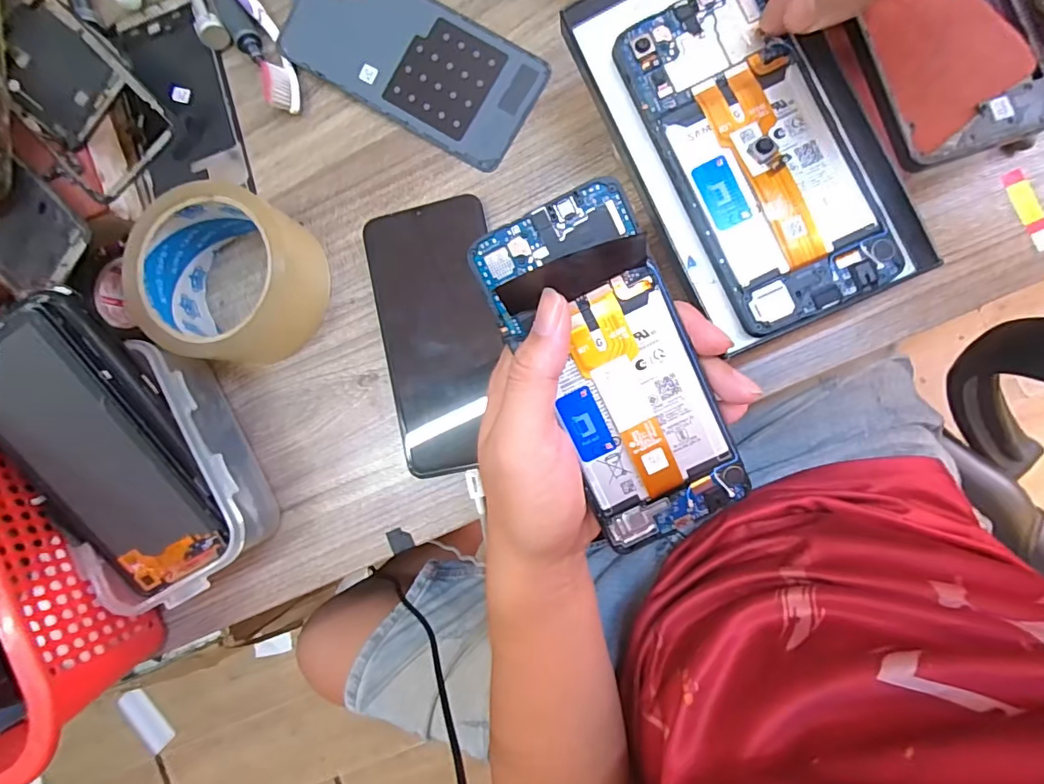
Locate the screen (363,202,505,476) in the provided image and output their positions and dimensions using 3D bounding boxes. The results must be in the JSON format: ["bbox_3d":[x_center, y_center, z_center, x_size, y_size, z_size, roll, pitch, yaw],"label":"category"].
[{"bbox_3d":[-0.048,-0.033,0.295,0.069,0.011,0.159,-10,92,1],"label":"screen"}]

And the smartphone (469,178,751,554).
[{"bbox_3d":[0.043,-0.006,0.219,0.070,0.019,0.164,-25,101,6],"label":"smartphone"}]

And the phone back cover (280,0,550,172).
[{"bbox_3d":[-0.068,-0.206,0.301,0.160,0.010,0.074,32,93,7],"label":"phone back cover"}]

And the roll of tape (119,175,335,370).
[{"bbox_3d":[-0.172,-0.069,0.293,0.090,0.052,0.097,0,89,7],"label":"roll of tape"}]

